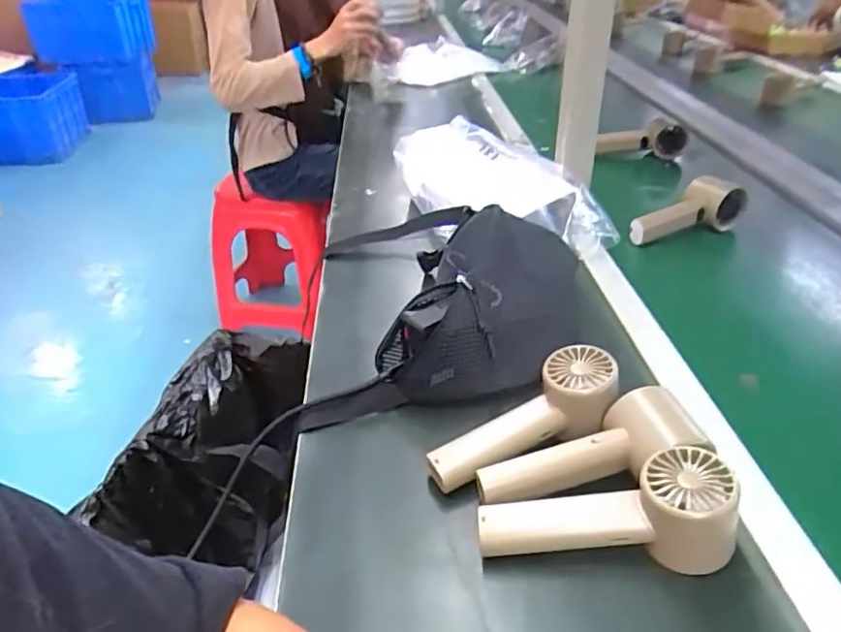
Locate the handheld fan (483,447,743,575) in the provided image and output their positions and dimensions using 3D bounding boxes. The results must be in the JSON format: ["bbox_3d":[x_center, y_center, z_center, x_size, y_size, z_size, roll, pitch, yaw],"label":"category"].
[{"bbox_3d":[0.117,0.123,0.394,0.159,0.061,0.049,0,34,10],"label":"handheld fan"}]

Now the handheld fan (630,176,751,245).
[{"bbox_3d":[0.327,-0.118,0.755,0.156,0.070,0.066,-23,39,-29],"label":"handheld fan"}]

